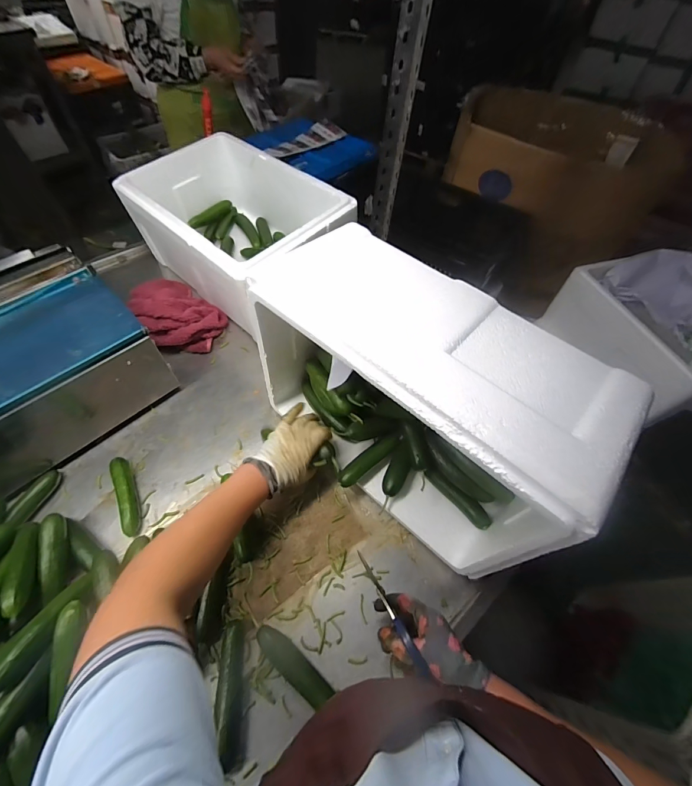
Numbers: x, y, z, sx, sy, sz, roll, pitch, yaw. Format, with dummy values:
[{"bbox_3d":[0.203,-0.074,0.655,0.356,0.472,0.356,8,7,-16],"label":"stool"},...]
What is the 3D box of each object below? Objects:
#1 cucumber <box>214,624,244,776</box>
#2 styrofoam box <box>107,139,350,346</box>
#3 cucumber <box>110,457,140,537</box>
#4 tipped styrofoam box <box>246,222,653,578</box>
[{"bbox_3d":[-0.144,0.370,0.421,0.026,0.032,0.143,-6,58,-7],"label":"cucumber"},{"bbox_3d":[-0.234,-0.359,0.750,0.425,0.188,0.295,40,64,20],"label":"styrofoam box"},{"bbox_3d":[-0.352,0.163,0.543,0.026,0.027,0.129,-20,61,-15],"label":"cucumber"},{"bbox_3d":[0.090,0.013,0.490,0.421,0.298,0.204,38,63,19],"label":"tipped styrofoam box"}]

